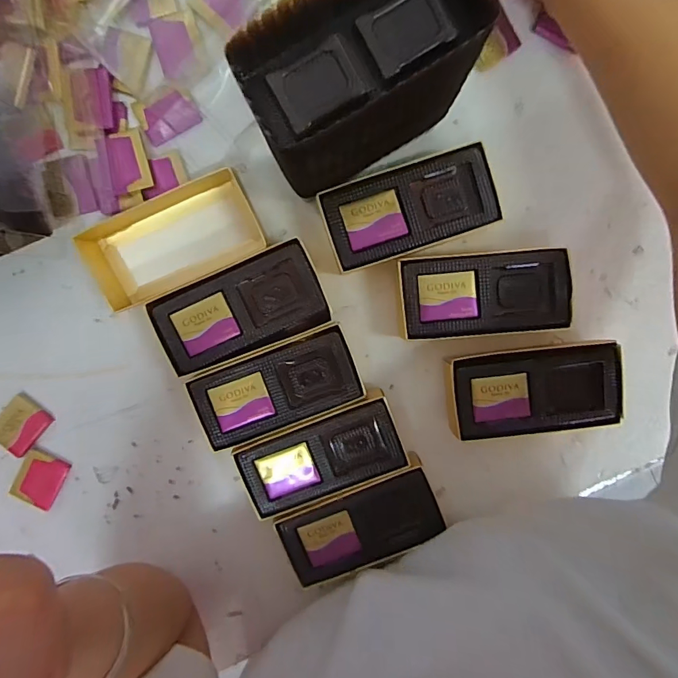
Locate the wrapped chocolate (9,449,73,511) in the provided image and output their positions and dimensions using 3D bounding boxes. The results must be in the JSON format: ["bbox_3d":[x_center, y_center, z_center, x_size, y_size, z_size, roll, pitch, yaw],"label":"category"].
[{"bbox_3d":[-0.230,0.109,0.328,0.033,0.009,0.042,28,98,-5],"label":"wrapped chocolate"}]

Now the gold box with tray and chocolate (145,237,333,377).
[{"bbox_3d":[-0.067,-0.021,0.302,0.113,0.030,0.058,-23,95,2],"label":"gold box with tray and chocolate"}]

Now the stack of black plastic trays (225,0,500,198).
[{"bbox_3d":[0.011,-0.137,0.230,0.116,0.084,0.064,-31,96,2],"label":"stack of black plastic trays"}]

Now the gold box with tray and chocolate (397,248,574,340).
[{"bbox_3d":[0.099,-0.032,0.301,0.113,0.034,0.055,-4,96,0],"label":"gold box with tray and chocolate"}]

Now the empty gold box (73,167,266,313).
[{"bbox_3d":[-0.119,-0.065,0.296,0.124,0.033,0.056,-23,95,2],"label":"empty gold box"}]

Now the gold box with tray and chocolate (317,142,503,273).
[{"bbox_3d":[0.047,-0.090,0.296,0.112,0.030,0.055,-18,95,1],"label":"gold box with tray and chocolate"}]

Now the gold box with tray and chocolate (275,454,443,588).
[{"bbox_3d":[0.016,0.134,0.319,0.114,0.034,0.058,-24,96,2],"label":"gold box with tray and chocolate"}]

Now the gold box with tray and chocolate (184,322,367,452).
[{"bbox_3d":[-0.043,0.032,0.308,0.113,0.033,0.055,-21,95,2],"label":"gold box with tray and chocolate"}]

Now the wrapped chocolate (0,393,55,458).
[{"bbox_3d":[-0.242,0.066,0.323,0.033,0.009,0.042,41,96,-7],"label":"wrapped chocolate"}]

